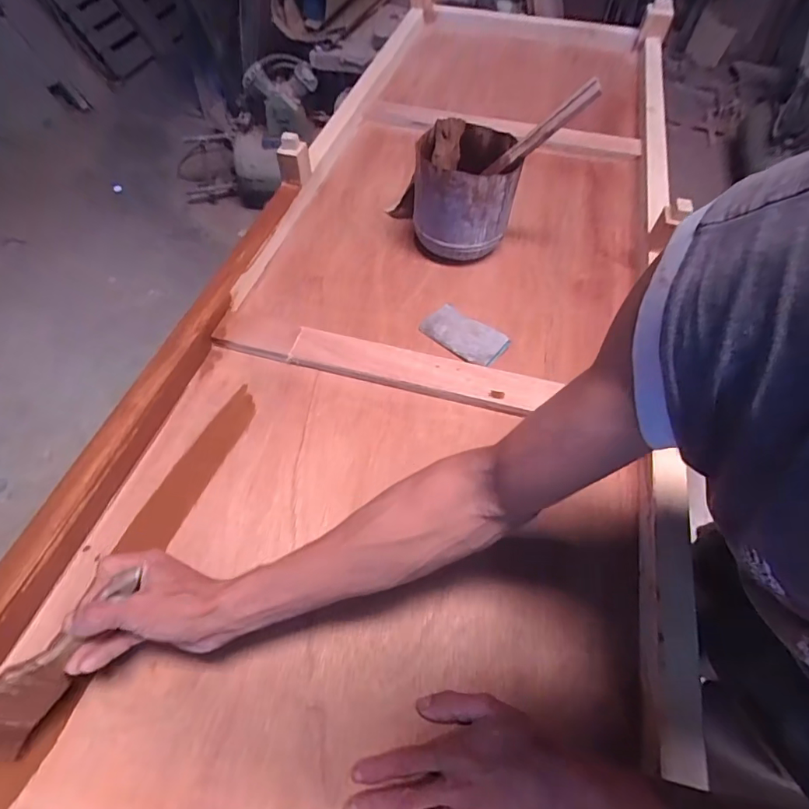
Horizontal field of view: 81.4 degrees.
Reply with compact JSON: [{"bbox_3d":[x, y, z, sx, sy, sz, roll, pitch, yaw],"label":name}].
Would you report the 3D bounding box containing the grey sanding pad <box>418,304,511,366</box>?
[{"bbox_3d":[0.086,-0.101,0.657,0.114,0.007,0.069,35,57,22],"label":"grey sanding pad"}]

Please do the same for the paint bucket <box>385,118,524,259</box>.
[{"bbox_3d":[0.075,-0.323,0.727,0.164,0.157,0.164,1,51,-2],"label":"paint bucket"}]

